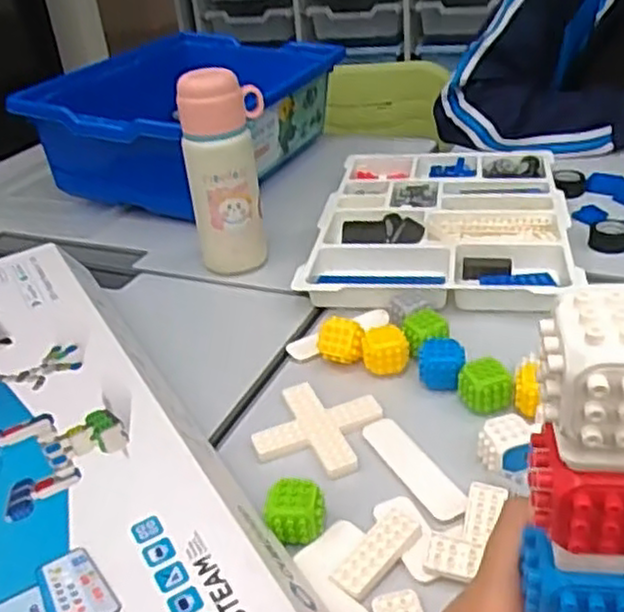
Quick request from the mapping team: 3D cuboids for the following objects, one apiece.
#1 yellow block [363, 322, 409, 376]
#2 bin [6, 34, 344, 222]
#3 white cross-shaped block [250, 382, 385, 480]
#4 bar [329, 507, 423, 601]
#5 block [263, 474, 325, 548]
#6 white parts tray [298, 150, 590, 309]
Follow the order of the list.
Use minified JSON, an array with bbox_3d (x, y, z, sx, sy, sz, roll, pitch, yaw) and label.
[{"bbox_3d":[0.063,0.037,0.617,0.037,0.031,0.032,-3,31,6],"label":"yellow block"},{"bbox_3d":[-0.180,-0.265,1.058,0.285,0.154,0.421,11,35,26],"label":"bin"},{"bbox_3d":[0.005,0.094,0.566,0.082,0.009,0.085,8,34,23],"label":"white cross-shaped block"},{"bbox_3d":[0.040,0.153,0.459,0.066,0.012,0.029,-30,39,-34],"label":"bar"},{"bbox_3d":[-0.010,0.134,0.474,0.036,0.029,0.032,-1,32,9],"label":"block"},{"bbox_3d":[0.145,-0.100,0.825,0.258,0.029,0.387,1,32,12],"label":"white parts tray"}]

